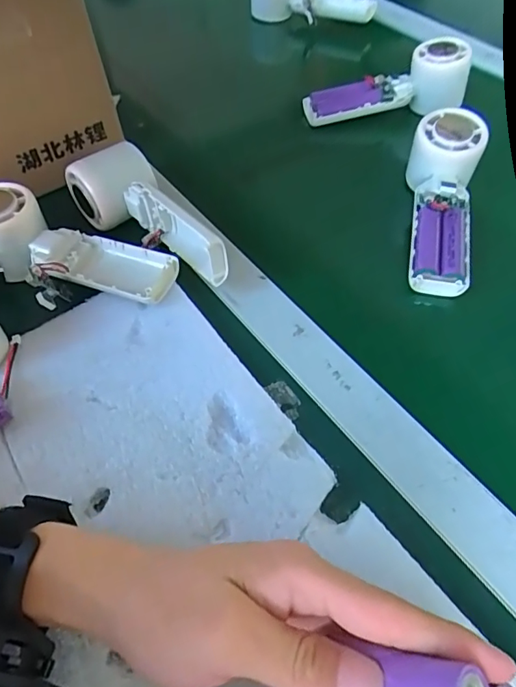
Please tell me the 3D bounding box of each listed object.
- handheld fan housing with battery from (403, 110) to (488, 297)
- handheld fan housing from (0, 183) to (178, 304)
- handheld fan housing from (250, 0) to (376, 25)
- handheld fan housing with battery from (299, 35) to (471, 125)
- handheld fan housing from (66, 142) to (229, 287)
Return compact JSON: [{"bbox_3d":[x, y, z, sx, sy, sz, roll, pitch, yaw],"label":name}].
[{"bbox_3d":[0.148,-0.113,0.400,0.052,0.036,0.163,9,70,6],"label":"handheld fan housing with battery"},{"bbox_3d":[-0.140,-0.065,0.357,0.158,0.044,0.058,18,55,13],"label":"handheld fan housing"},{"bbox_3d":[0.067,-0.448,0.639,0.164,0.051,0.062,13,54,9],"label":"handheld fan housing"},{"bbox_3d":[0.130,-0.260,0.509,0.163,0.051,0.042,-12,54,5],"label":"handheld fan housing with battery"},{"bbox_3d":[-0.083,-0.098,0.380,0.058,0.044,0.161,-35,61,-24],"label":"handheld fan housing"}]

